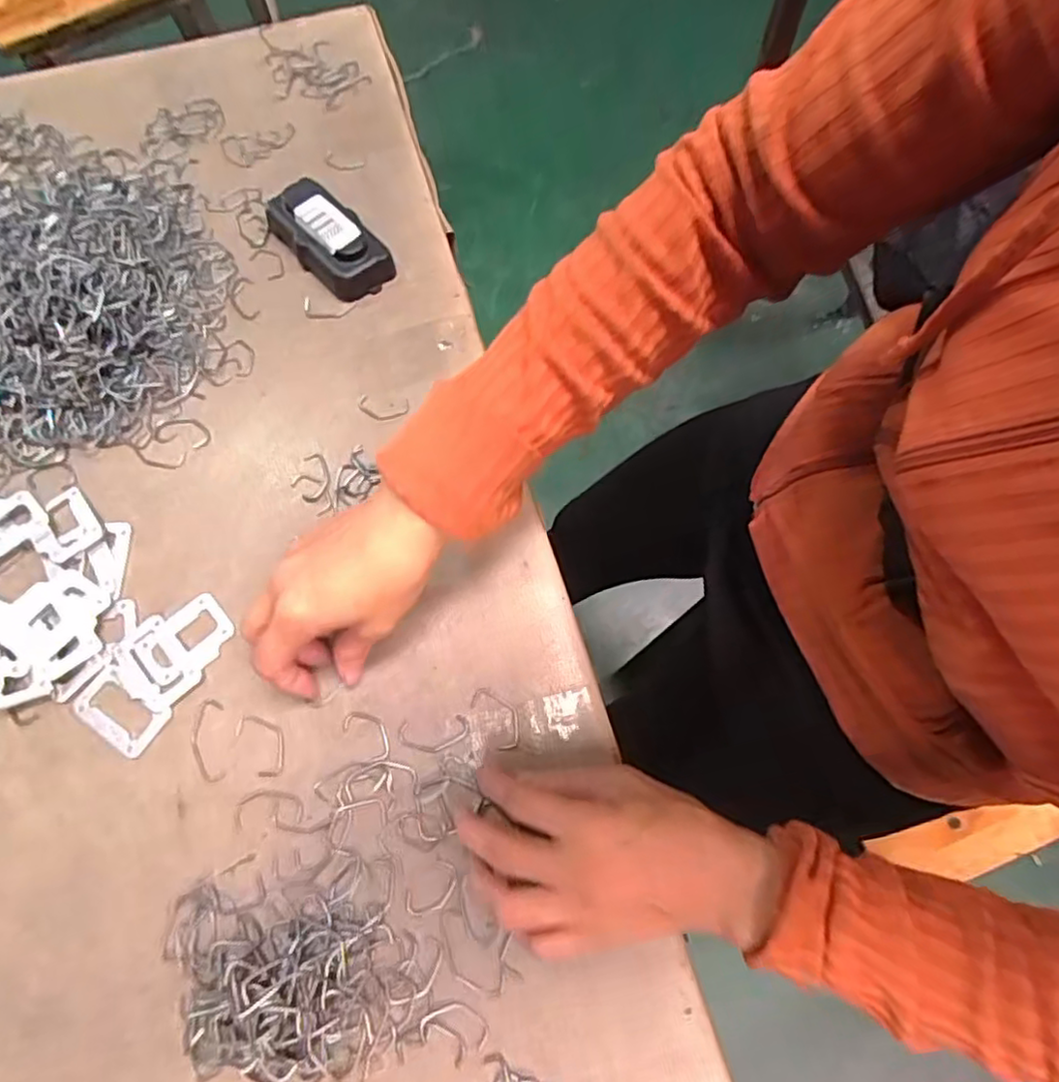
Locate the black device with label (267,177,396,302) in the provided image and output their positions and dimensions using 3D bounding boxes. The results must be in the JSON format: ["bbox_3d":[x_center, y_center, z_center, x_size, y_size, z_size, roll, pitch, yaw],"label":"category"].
[{"bbox_3d":[-0.152,-0.227,0.478,0.048,0.028,0.111,-41,74,-13],"label":"black device with label"}]

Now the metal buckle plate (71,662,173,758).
[{"bbox_3d":[-0.232,0.096,0.368,0.052,0.004,0.032,30,73,12],"label":"metal buckle plate"}]

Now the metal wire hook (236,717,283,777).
[{"bbox_3d":[-0.149,0.113,0.364,0.021,0.004,0.039,-35,73,-11],"label":"metal wire hook"}]

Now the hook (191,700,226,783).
[{"bbox_3d":[-0.181,0.112,0.364,0.018,0.004,0.044,-9,70,-2],"label":"hook"}]

